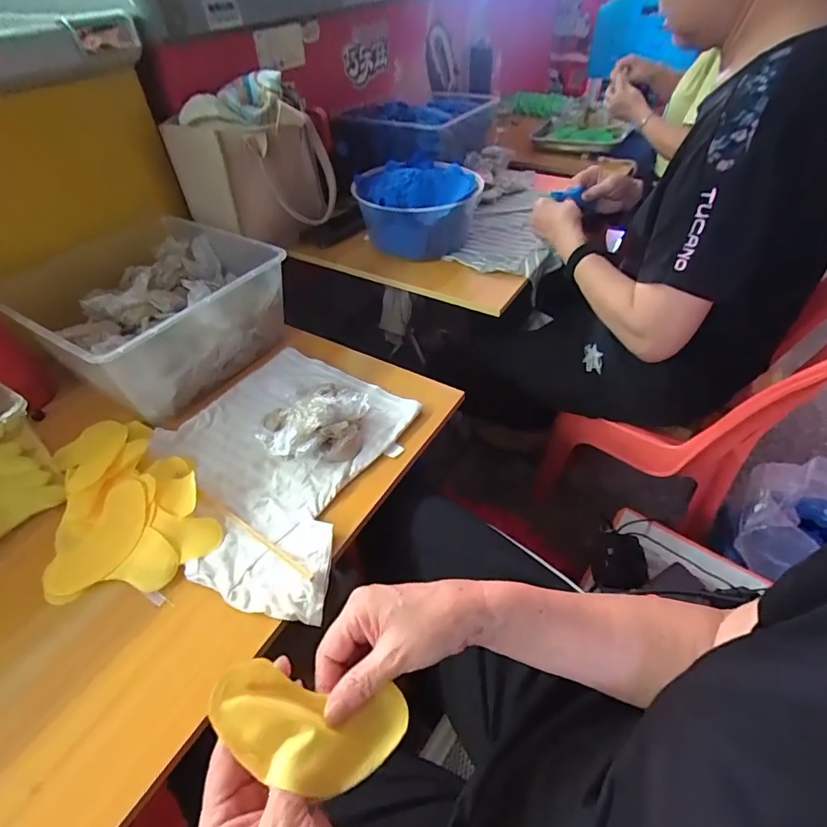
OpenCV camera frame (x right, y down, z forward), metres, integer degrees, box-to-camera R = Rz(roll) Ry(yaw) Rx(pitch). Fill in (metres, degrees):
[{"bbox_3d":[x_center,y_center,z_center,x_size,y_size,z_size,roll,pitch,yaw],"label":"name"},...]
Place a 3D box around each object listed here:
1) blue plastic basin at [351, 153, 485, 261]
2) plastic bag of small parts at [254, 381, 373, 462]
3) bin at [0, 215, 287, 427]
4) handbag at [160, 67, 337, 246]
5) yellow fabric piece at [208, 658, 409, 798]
[{"bbox_3d":[0.009,-0.371,0.843,0.204,0.118,0.204,-1,45,1],"label":"blue plastic basin"},{"bbox_3d":[-0.125,0.007,0.583,0.132,0.052,0.135,19,49,20],"label":"plastic bag of small parts"},{"bbox_3d":[-0.374,-0.150,0.686,0.285,0.138,0.292,26,52,25],"label":"bin"},{"bbox_3d":[-0.273,-0.431,0.803,0.219,0.216,0.163,12,47,14],"label":"handbag"},{"bbox_3d":[-0.064,0.192,0.285,0.119,0.013,0.059,21,45,-11],"label":"yellow fabric piece"}]

